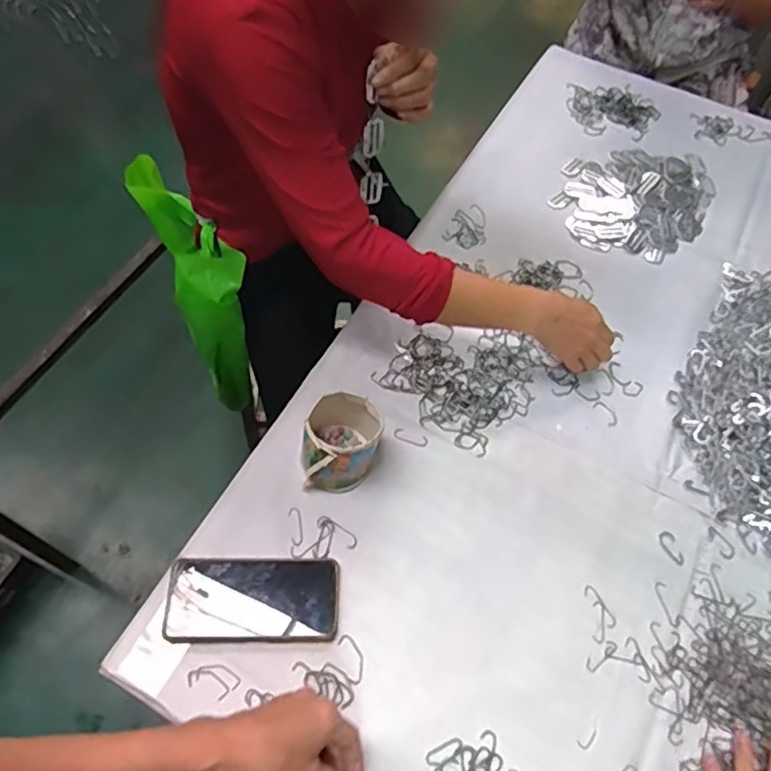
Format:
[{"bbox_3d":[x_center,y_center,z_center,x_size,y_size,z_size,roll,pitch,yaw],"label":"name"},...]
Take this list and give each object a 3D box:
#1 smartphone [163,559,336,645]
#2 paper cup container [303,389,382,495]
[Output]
[{"bbox_3d":[-0.132,0.215,0.611,0.166,0.015,0.081,0,59,-3],"label":"smartphone"},{"bbox_3d":[-0.047,0.065,0.663,0.079,0.069,0.086,1,59,-2],"label":"paper cup container"}]

